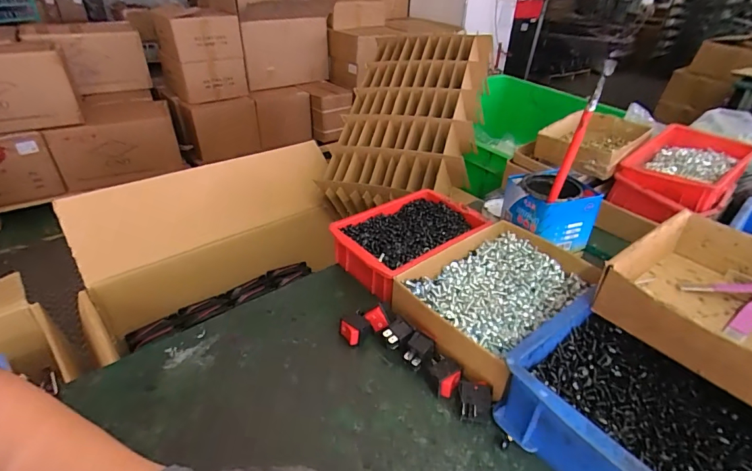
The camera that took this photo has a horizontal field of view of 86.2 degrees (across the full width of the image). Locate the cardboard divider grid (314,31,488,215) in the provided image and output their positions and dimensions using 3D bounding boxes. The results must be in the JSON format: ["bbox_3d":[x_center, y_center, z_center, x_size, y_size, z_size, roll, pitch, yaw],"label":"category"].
[{"bbox_3d":[0.081,-0.284,0.933,0.313,0.094,0.509,2,59,25],"label":"cardboard divider grid"}]

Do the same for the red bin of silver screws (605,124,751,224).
[{"bbox_3d":[0.502,-0.102,0.657,0.208,0.085,0.135,-23,41,-34],"label":"red bin of silver screws"}]

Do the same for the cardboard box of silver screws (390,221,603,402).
[{"bbox_3d":[0.143,0.070,0.478,0.223,0.058,0.151,-25,41,-35],"label":"cardboard box of silver screws"}]

